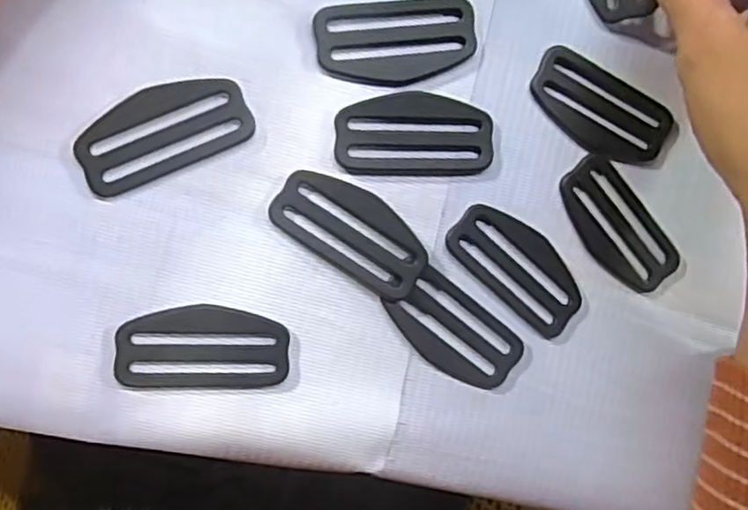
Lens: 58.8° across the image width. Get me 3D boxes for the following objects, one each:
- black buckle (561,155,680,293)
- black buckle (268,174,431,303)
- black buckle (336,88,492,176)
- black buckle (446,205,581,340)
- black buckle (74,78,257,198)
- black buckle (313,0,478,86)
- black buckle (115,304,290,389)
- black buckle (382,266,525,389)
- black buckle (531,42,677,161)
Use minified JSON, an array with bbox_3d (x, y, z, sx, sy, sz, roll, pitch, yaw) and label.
[{"bbox_3d":[0.096,-0.011,0.264,0.028,0.004,0.058,-39,99,0],"label":"black buckle"},{"bbox_3d":[-0.007,-0.009,0.242,0.059,0.005,0.028,34,92,-9],"label":"black buckle"},{"bbox_3d":[0.015,-0.045,0.247,0.059,0.004,0.030,0,97,-6],"label":"black buckle"},{"bbox_3d":[0.057,0.005,0.255,0.060,0.004,0.028,41,91,-9],"label":"black buckle"},{"bbox_3d":[-0.073,-0.043,0.229,0.059,0.004,0.029,-24,98,-3],"label":"black buckle"},{"bbox_3d":[0.009,-0.078,0.242,0.059,0.004,0.029,-8,97,-5],"label":"black buckle"},{"bbox_3d":[-0.060,0.033,0.237,0.059,0.004,0.029,2,96,-6],"label":"black buckle"},{"bbox_3d":[0.031,0.030,0.252,0.054,0.004,0.029,38,92,-9],"label":"black buckle"},{"bbox_3d":[0.088,-0.057,0.259,0.058,0.004,0.029,29,93,-8],"label":"black buckle"}]

